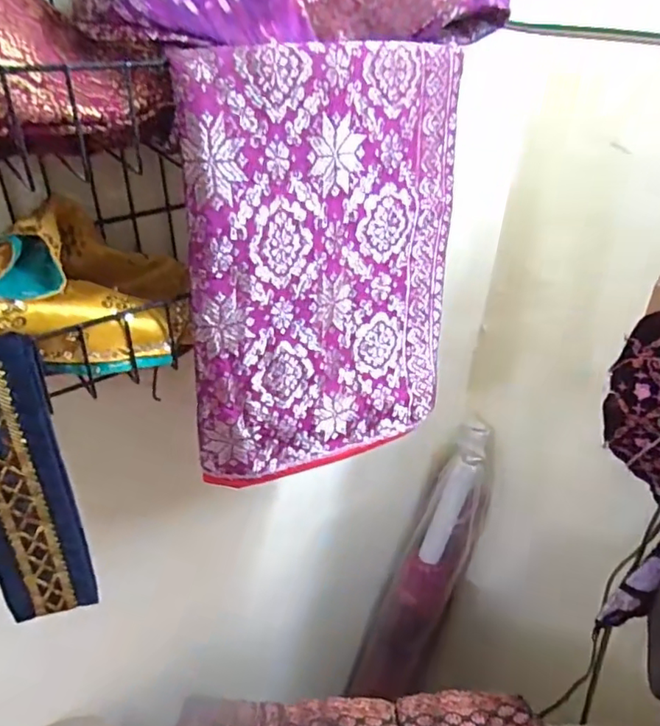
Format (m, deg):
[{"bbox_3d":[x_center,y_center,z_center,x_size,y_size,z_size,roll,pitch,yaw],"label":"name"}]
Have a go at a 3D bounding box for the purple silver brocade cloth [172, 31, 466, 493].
[{"bbox_3d":[0.004,-0.055,0.393,0.201,0.283,0.031,-16,35,-27],"label":"purple silver brocade cloth"}]

